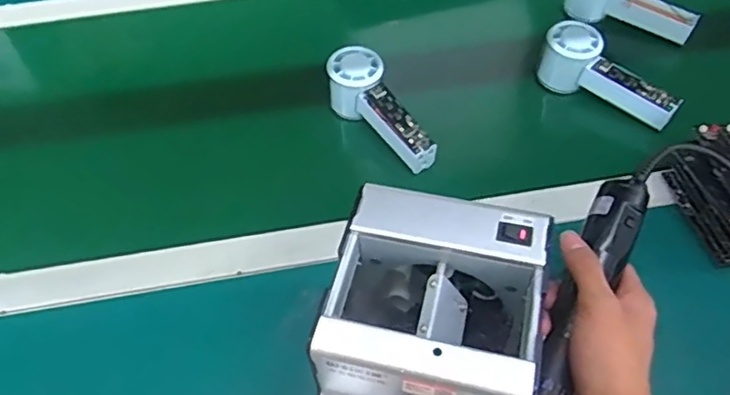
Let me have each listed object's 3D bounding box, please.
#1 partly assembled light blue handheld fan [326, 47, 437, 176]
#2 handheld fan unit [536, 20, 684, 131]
[{"bbox_3d":[0.018,-0.088,0.629,0.056,0.045,0.153,-32,70,-20],"label":"partly assembled light blue handheld fan"},{"bbox_3d":[0.258,-0.126,0.651,0.152,0.061,0.051,36,61,14],"label":"handheld fan unit"}]

